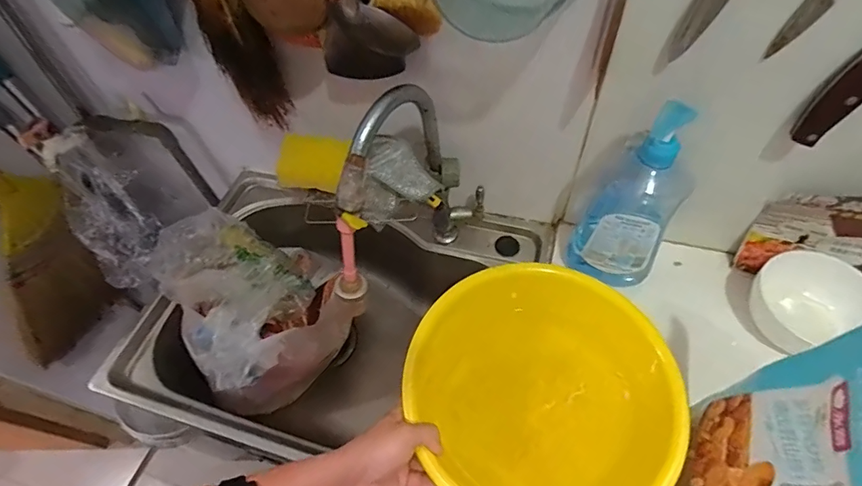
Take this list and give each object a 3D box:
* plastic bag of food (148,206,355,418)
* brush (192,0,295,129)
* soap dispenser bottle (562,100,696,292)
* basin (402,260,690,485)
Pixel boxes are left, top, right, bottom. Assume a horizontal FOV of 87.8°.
[{"bbox_3d":[-0.274,0.097,0.710,0.219,0.215,0.280,-36,60,-18],"label":"plastic bag of food"},{"bbox_3d":[-0.227,-0.265,0.479,0.062,0.333,0.028,-24,58,-11],"label":"brush"},{"bbox_3d":[0.239,-0.048,0.544,0.106,0.301,0.062,11,51,12],"label":"soap dispenser bottle"},{"bbox_3d":[0.131,0.170,0.500,0.289,0.119,0.270,-2,56,4],"label":"basin"}]

